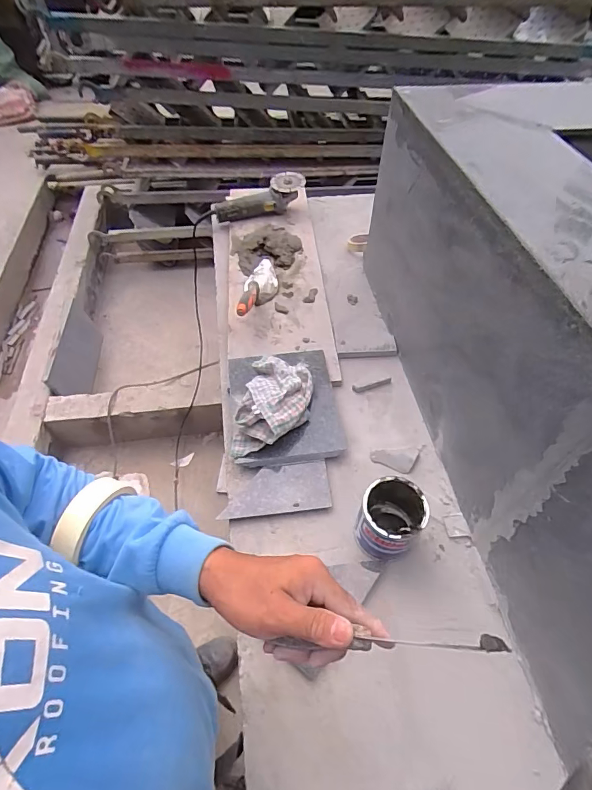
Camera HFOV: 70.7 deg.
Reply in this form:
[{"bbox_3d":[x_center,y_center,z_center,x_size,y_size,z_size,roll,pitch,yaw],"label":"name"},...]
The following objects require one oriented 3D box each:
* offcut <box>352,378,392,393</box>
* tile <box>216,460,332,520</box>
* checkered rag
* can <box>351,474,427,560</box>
[{"bbox_3d":[0.172,-0.021,0.933,0.090,0.004,0.021,-10,53,-8],"label":"offcut"},{"bbox_3d":[-0.038,0.178,0.781,0.197,0.016,0.089,-5,53,-5],"label":"tile"},{"bbox_3d":[-0.041,0.015,0.841,0.137,0.087,0.239,9,53,6],"label":"checkered rag"},{"bbox_3d":[0.155,0.209,0.695,0.102,0.116,0.102,0,52,0],"label":"can"}]

